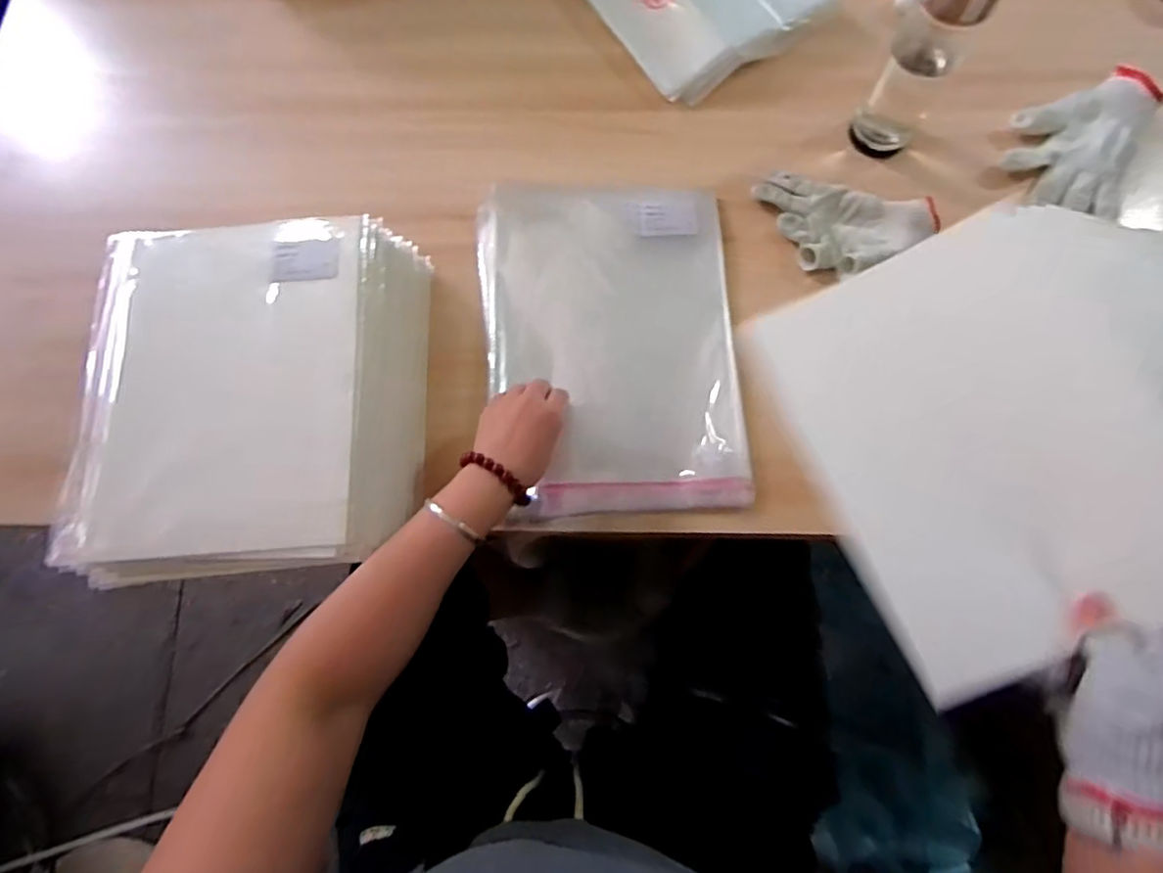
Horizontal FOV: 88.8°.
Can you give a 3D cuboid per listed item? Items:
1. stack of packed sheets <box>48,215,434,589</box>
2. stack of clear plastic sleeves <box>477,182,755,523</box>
[{"bbox_3d":[-0.286,-0.034,0.543,0.277,0.093,0.312,-6,75,-1],"label":"stack of packed sheets"},{"bbox_3d":[0.029,-0.096,0.600,0.247,0.022,0.343,-4,79,2],"label":"stack of clear plastic sleeves"}]

